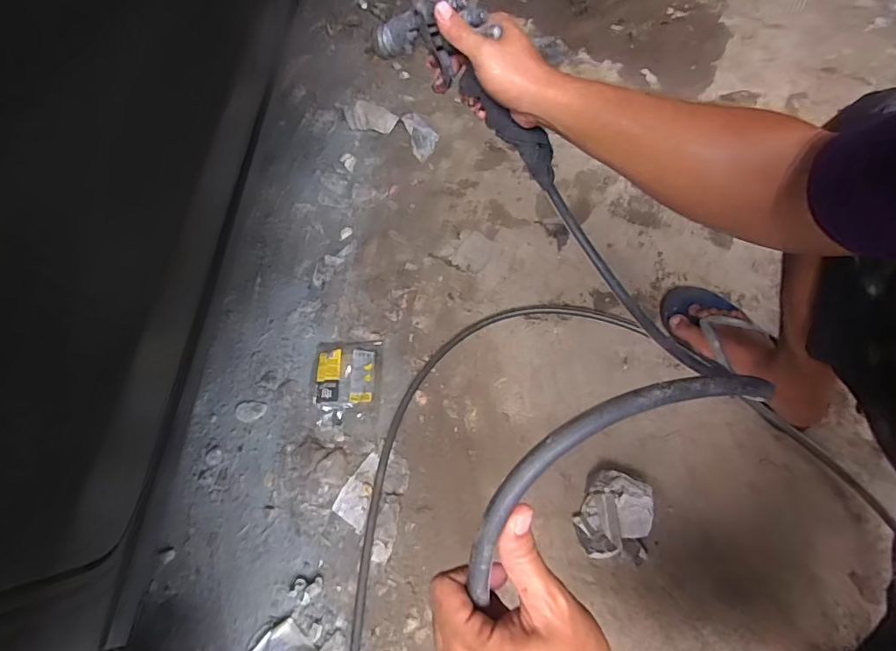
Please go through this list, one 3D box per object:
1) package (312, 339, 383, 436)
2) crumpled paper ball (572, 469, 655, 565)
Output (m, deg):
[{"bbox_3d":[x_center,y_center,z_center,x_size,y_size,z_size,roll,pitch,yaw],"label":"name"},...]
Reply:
[{"bbox_3d":[-0.182,0.099,0.856,0.120,0.024,0.164,0,62,4],"label":"package"},{"bbox_3d":[0.238,0.274,0.712,0.095,0.069,0.110,7,63,7],"label":"crumpled paper ball"}]

